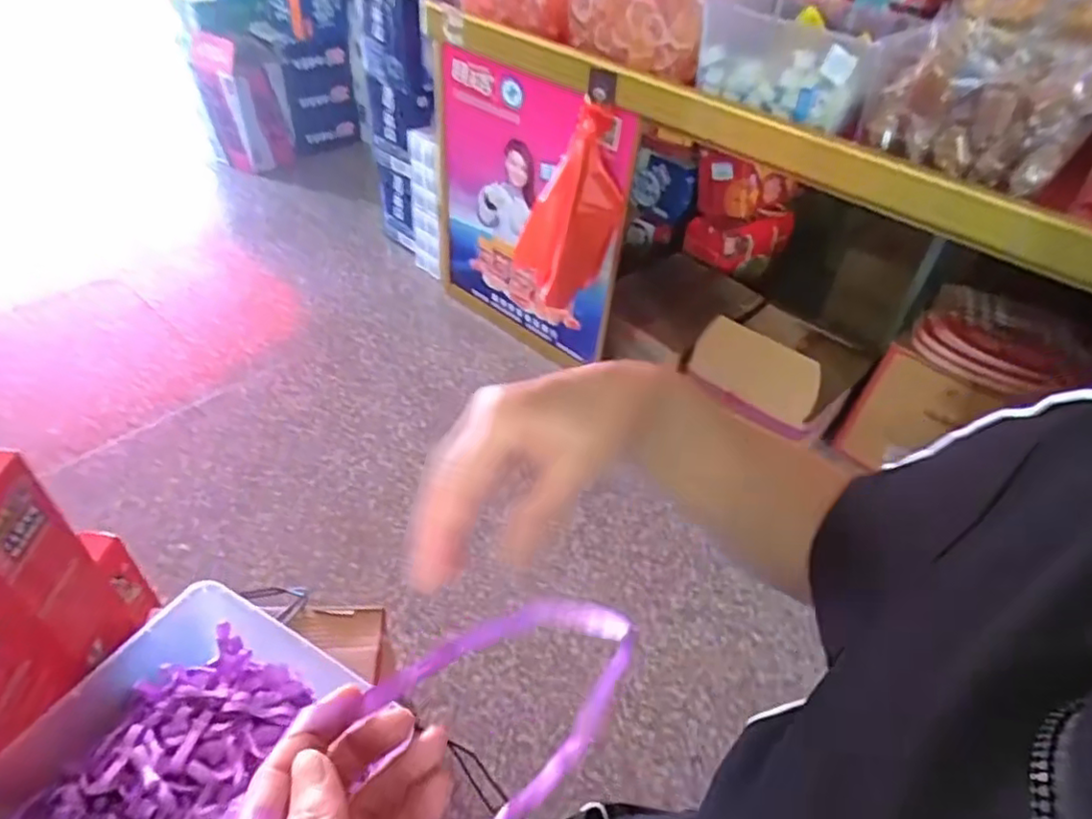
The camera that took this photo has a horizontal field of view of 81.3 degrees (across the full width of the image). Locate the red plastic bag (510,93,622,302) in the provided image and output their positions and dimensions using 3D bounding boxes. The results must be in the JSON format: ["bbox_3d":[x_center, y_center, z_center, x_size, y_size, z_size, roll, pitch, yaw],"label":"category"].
[{"bbox_3d":[0.049,-0.402,1.312,0.155,0.393,0.142,-24,52,-29],"label":"red plastic bag"}]

